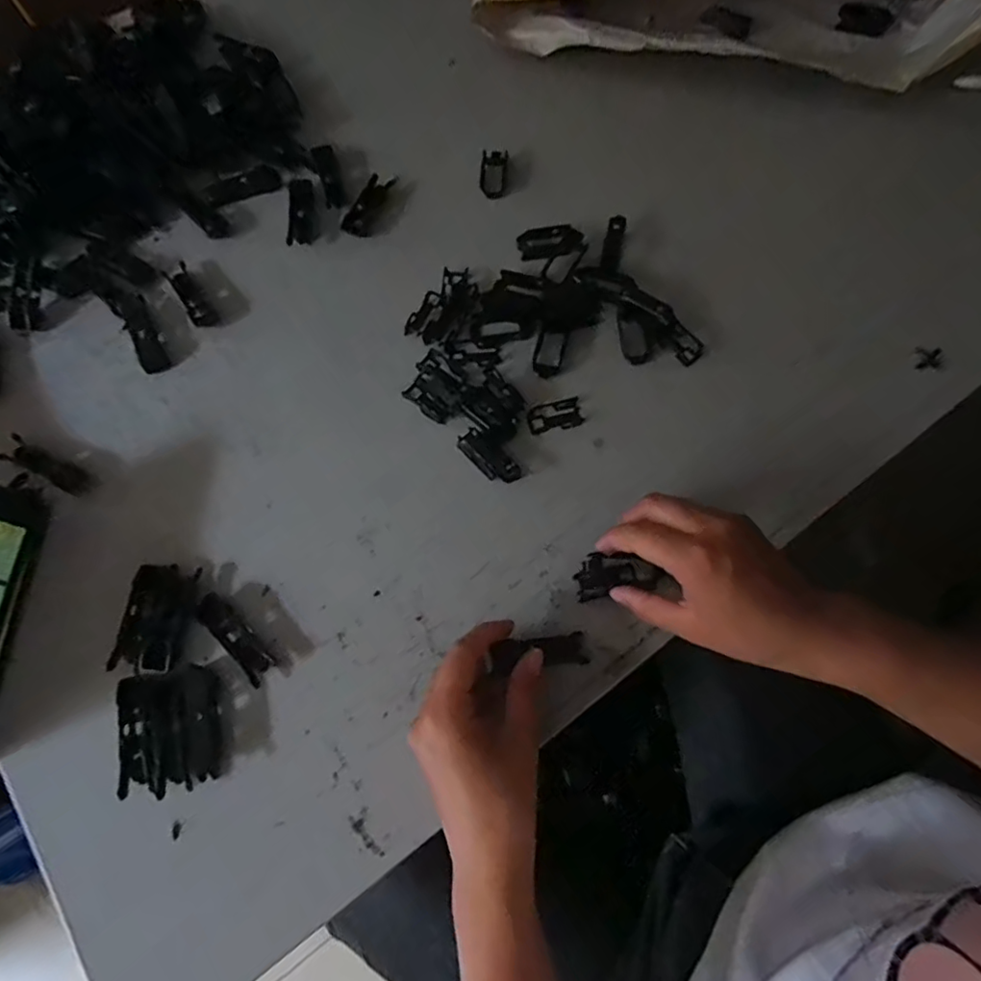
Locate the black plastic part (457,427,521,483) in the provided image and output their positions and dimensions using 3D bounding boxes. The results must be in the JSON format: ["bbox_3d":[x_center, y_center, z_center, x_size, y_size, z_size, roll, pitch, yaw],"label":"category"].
[{"bbox_3d":[-0.001,-0.025,0.419,0.020,0.008,0.050,-43,75,-13],"label":"black plastic part"}]

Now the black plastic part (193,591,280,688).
[{"bbox_3d":[-0.163,0.092,0.378,0.019,0.004,0.065,-42,75,-13],"label":"black plastic part"}]

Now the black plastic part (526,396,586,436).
[{"bbox_3d":[0.047,-0.055,0.436,0.040,0.006,0.023,-11,70,-3],"label":"black plastic part"}]

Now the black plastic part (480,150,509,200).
[{"bbox_3d":[0.002,-0.275,0.515,0.022,0.005,0.058,6,70,3],"label":"black plastic part"}]

